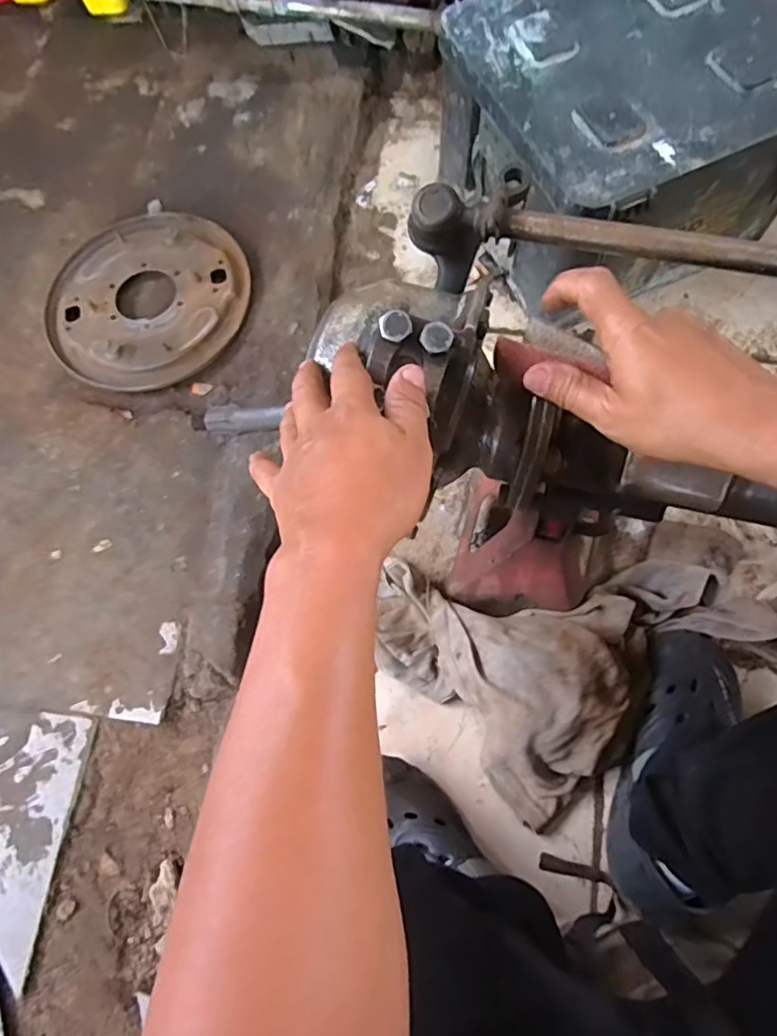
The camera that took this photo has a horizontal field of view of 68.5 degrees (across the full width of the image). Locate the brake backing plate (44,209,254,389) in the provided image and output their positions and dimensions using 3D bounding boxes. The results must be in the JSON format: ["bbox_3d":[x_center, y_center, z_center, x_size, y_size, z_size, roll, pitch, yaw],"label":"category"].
[{"bbox_3d":[-0.363,-0.332,0.856,0.292,0.028,0.295,0,74,0],"label":"brake backing plate"}]

